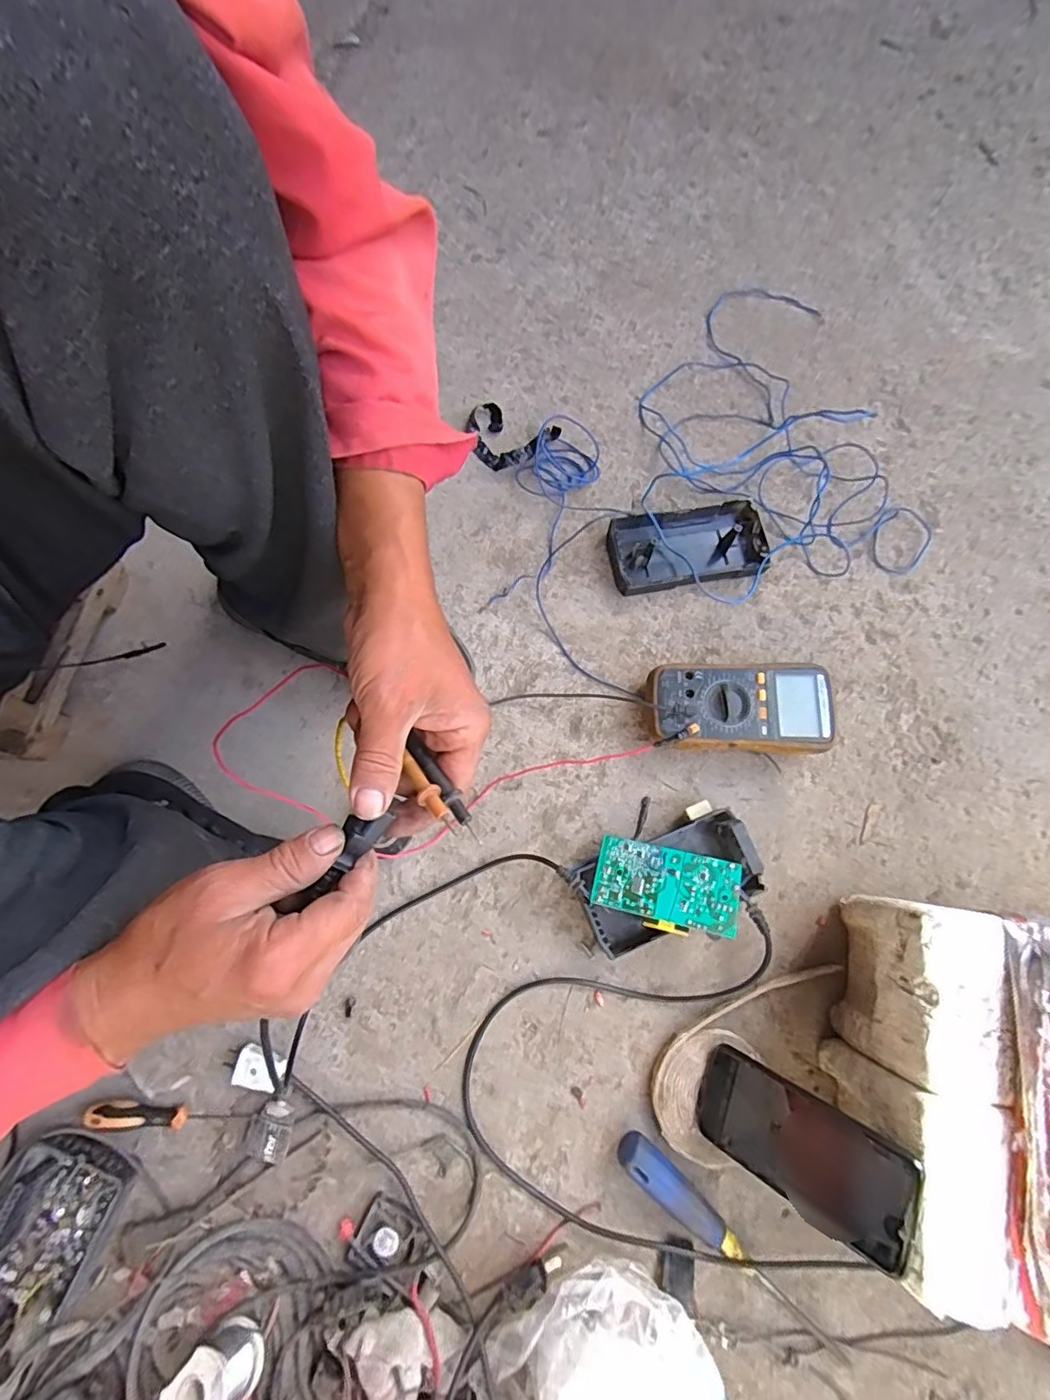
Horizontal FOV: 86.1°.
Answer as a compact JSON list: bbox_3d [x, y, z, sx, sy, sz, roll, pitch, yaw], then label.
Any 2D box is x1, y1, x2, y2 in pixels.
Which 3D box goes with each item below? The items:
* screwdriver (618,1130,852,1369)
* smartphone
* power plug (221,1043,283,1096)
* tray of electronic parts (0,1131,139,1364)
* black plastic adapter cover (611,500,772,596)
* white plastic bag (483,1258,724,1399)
[{"bbox_3d":[0.176,0.474,0.483,0.241,0.028,0.031,44,82,7],"label":"screwdriver"},{"bbox_3d":[0.215,0.353,0.448,0.009,0.163,0.078,27,77,-37],"label":"smartphone"},{"bbox_3d":[-0.254,0.341,0.524,0.054,0.016,0.039,21,80,4],"label":"power plug"},{"bbox_3d":[-0.414,0.473,0.463,0.090,0.033,0.198,22,80,4],"label":"tray of electronic parts"},{"bbox_3d":[0.180,-0.170,0.625,0.170,0.030,0.085,-8,79,-2],"label":"black plastic adapter cover"},{"bbox_3d":[0.064,0.534,0.444,0.166,0.096,0.126,28,80,6],"label":"white plastic bag"}]

